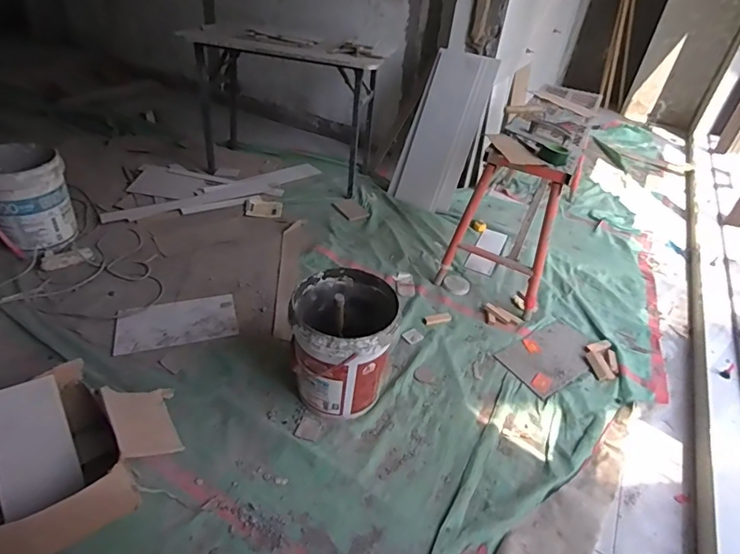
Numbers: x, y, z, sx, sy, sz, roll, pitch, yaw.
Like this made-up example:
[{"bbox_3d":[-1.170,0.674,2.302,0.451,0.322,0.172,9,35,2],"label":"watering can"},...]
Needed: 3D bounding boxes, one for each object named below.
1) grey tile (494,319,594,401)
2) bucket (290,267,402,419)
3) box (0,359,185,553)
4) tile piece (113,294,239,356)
[{"bbox_3d":[0.668,0.291,1.670,0.377,0.010,0.225,-23,47,-26],"label":"grey tile"},{"bbox_3d":[-0.084,0.208,1.382,0.297,0.359,0.320,4,38,-3],"label":"bucket"},{"bbox_3d":[-0.729,0.417,1.106,0.452,0.173,0.395,-20,45,-30],"label":"box"},{"bbox_3d":[-0.683,0.160,1.618,0.391,0.008,0.217,-8,40,-18],"label":"tile piece"}]

